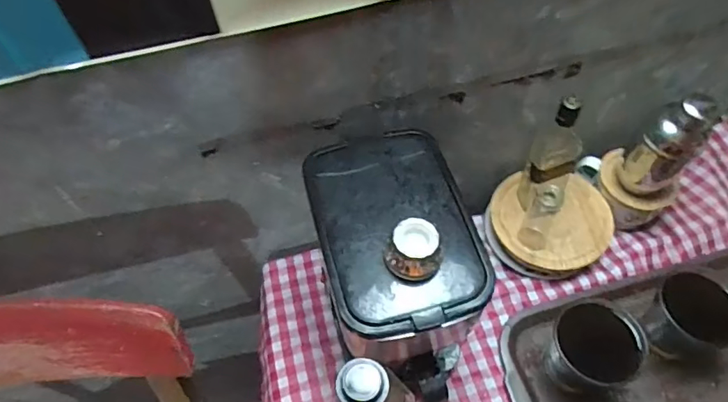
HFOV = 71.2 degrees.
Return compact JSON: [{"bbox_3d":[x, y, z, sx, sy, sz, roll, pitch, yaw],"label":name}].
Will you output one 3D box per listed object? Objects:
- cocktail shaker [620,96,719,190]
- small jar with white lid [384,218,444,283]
[{"bbox_3d":[0.357,-0.065,0.601,0.060,0.132,0.050,36,65,23],"label":"cocktail shaker"},{"bbox_3d":[0.042,0.041,0.411,0.040,0.034,0.040,-1,56,2],"label":"small jar with white lid"}]

